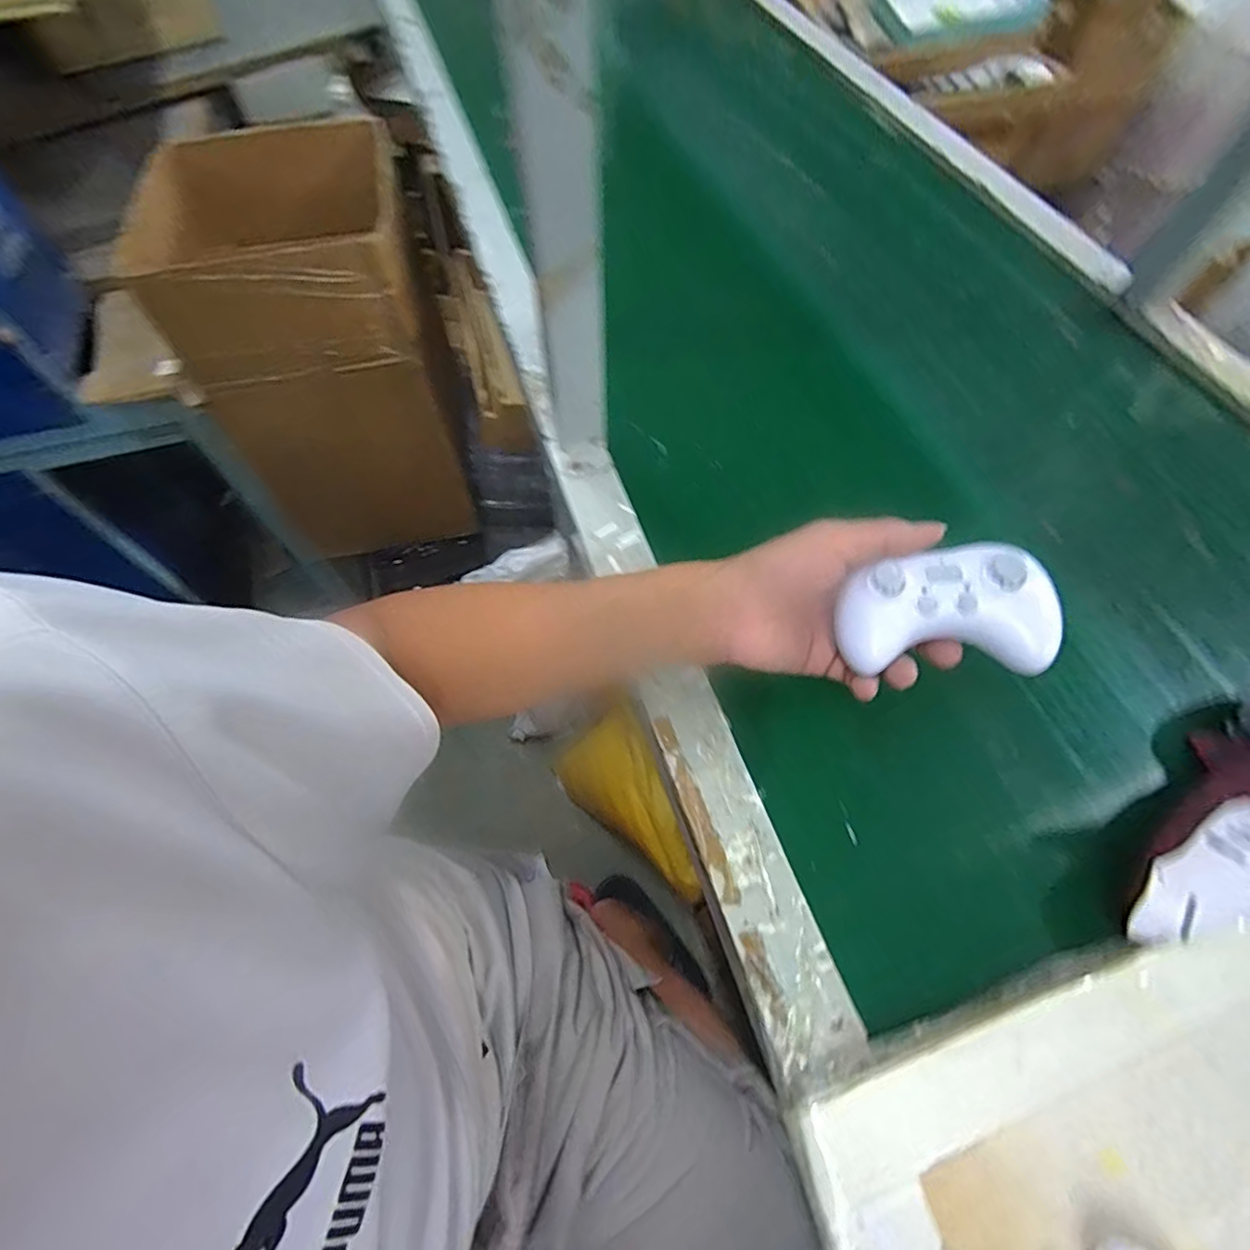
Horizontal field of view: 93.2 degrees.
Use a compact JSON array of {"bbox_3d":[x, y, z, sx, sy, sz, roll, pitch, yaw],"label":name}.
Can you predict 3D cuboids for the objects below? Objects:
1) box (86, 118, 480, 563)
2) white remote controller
[{"bbox_3d":[-0.438,-0.402,0.893,0.319,0.441,0.360,-15,62,-8],"label":"box"},{"bbox_3d":[0.185,-0.009,0.340,0.111,0.040,0.068,-2,94,17],"label":"white remote controller"}]

